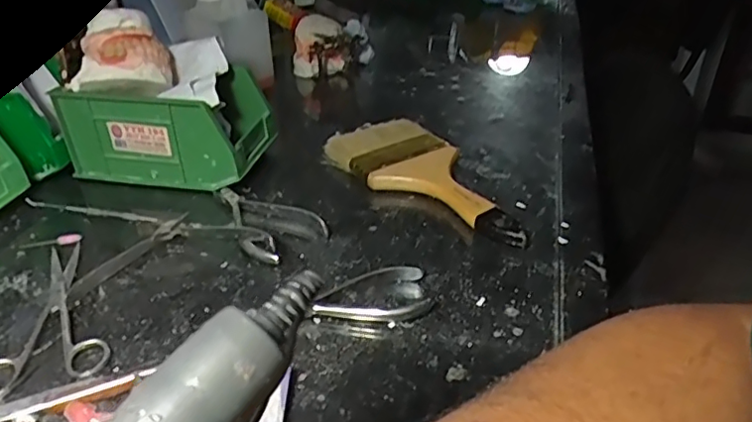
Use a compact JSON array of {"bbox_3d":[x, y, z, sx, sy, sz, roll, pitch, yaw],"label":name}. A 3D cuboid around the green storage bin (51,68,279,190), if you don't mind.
[{"bbox_3d":[-0.192,-0.084,0.549,0.167,0.084,0.094,6,33,11],"label":"green storage bin"}]

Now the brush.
[{"bbox_3d":[0.054,-0.032,0.518,0.096,0.025,0.222,-23,39,-31],"label":"brush"}]

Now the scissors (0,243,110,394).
[{"bbox_3d":[-0.215,0.065,0.389,0.072,0.006,0.136,-9,34,-14],"label":"scissors"}]

